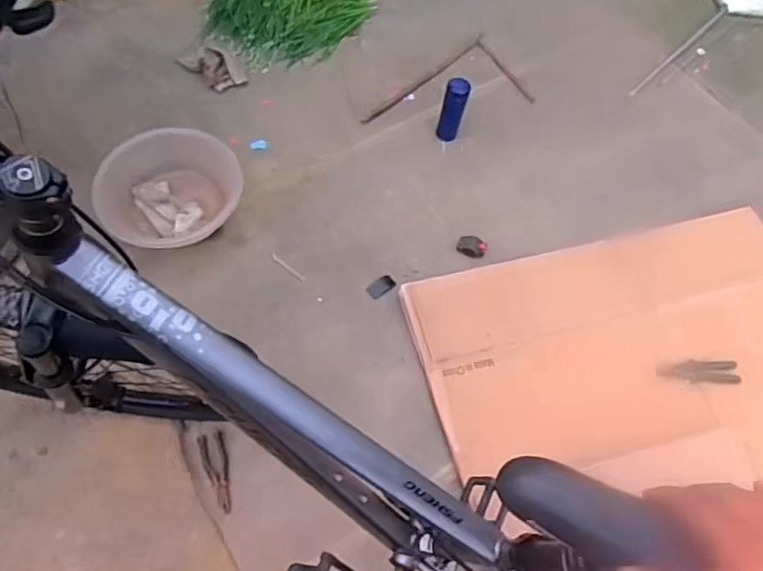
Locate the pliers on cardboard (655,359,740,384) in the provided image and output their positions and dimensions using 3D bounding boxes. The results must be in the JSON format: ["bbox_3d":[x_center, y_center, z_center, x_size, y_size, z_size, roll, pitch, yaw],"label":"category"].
[{"bbox_3d":[0.718,0.194,1.358,0.175,0.009,0.049,2,79,5],"label":"pliers on cardboard"}]

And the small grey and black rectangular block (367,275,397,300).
[{"bbox_3d":[0.000,0.002,1.432,0.070,0.008,0.040,-38,69,-17],"label":"small grey and black rectangular block"}]

